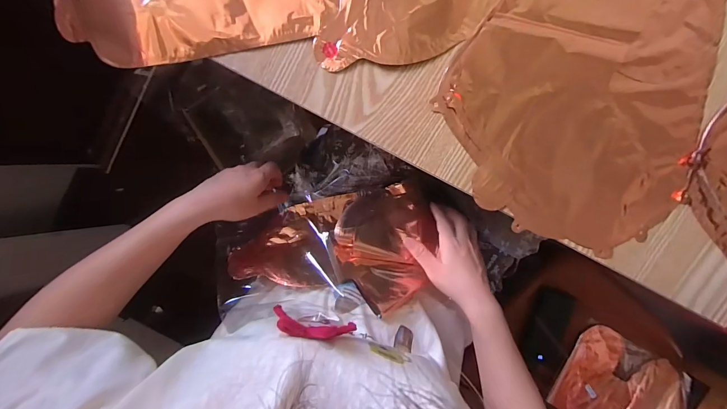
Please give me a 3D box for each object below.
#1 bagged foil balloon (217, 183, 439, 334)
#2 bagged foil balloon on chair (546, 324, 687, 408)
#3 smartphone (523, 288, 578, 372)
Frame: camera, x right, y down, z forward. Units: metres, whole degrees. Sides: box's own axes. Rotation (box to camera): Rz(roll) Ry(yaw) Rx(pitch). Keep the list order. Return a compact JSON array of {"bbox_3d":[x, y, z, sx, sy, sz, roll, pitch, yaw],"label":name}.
[{"bbox_3d":[-0.043,0.059,0.449,0.277,0.179,0.050,-7,141,-6],"label":"bagged foil balloon"},{"bbox_3d":[0.542,0.399,0.722,0.261,0.043,0.206,30,96,-4],"label":"bagged foil balloon on chair"},{"bbox_3d":[0.389,0.259,0.718,0.073,0.015,0.158,18,91,11],"label":"smartphone"}]

